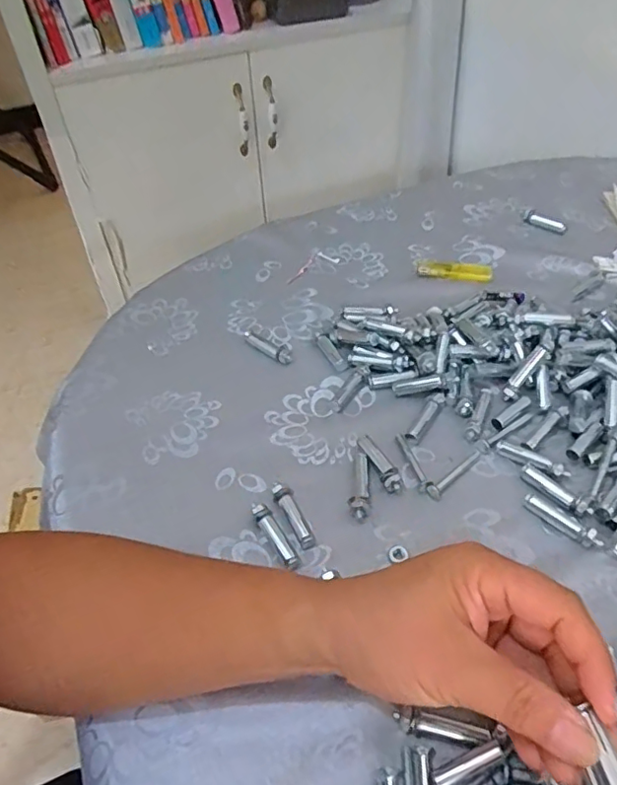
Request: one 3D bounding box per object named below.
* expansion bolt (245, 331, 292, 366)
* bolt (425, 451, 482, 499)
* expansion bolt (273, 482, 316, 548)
[{"bbox_3d":[-0.038,-0.044,0.531,0.056,0.009,0.015,29,56,29],"label":"expansion bolt"},{"bbox_3d":[0.112,0.061,0.428,0.059,0.008,0.010,-36,53,-25],"label":"bolt"},{"bbox_3d":[-0.012,0.085,0.409,0.014,0.013,0.059,-23,49,-15],"label":"expansion bolt"}]

